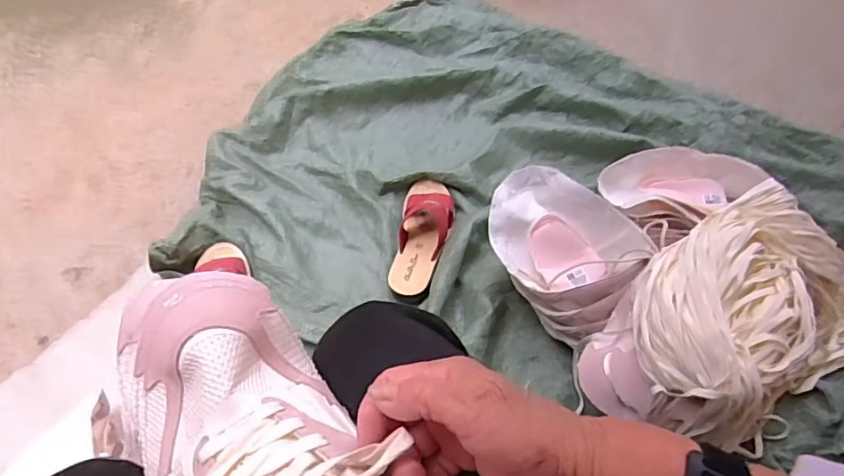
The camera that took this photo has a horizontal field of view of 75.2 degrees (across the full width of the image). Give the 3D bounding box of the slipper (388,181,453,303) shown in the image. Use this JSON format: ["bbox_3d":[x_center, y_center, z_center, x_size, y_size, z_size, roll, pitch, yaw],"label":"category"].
[{"bbox_3d":[0.004,-0.005,0.900,0.085,0.067,0.233,8,58,2],"label":"slipper"}]

